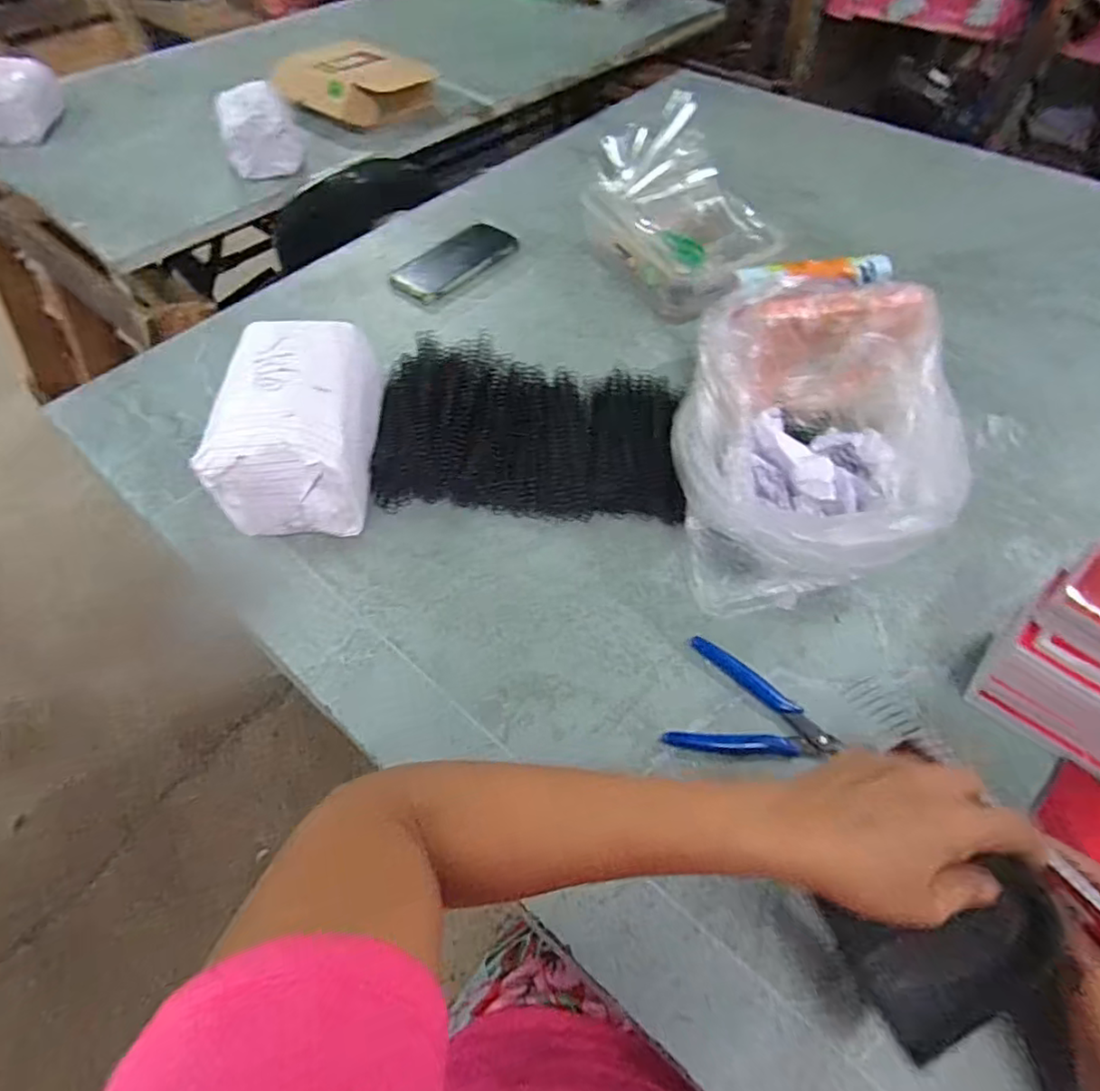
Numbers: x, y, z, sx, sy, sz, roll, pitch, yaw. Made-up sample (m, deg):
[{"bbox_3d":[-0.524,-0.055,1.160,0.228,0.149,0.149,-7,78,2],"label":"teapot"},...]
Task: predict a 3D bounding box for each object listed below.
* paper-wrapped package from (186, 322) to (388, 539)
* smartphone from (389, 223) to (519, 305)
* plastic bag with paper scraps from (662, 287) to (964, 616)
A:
[{"bbox_3d":[-0.213,-0.104,0.538,0.119,0.112,0.175,1,56,2],"label":"paper-wrapped package"},{"bbox_3d":[-0.117,-0.362,0.768,0.078,0.012,0.181,32,62,21],"label":"smartphone"},{"bbox_3d":[0.229,-0.100,0.510,0.245,0.122,0.277,-5,56,-2],"label":"plastic bag with paper scraps"}]

